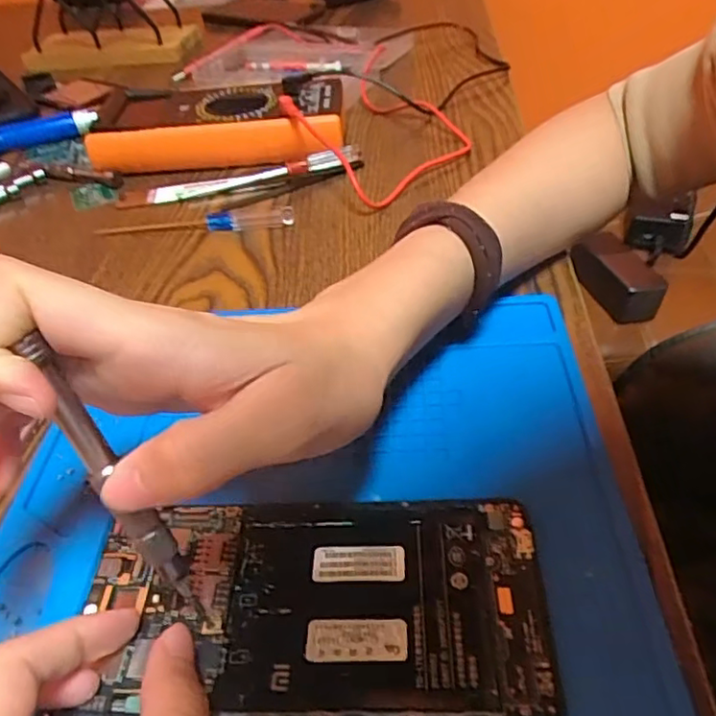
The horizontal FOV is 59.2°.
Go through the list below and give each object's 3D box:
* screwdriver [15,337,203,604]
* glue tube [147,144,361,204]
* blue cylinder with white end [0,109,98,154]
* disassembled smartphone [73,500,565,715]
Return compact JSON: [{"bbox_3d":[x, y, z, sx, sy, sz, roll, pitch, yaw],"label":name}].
[{"bbox_3d":[-0.065,0.034,0.170,0.010,0.087,0.005,-36,28,-28],"label":"screwdriver"},{"bbox_3d":[-0.071,-0.127,0.429,0.145,0.014,0.020,-11,43,-4],"label":"glue tube"},{"bbox_3d":[-0.256,-0.181,0.502,0.092,0.019,0.013,-16,43,-10],"label":"blue cylinder with white end"},{"bbox_3d":[-0.015,0.076,0.201,0.144,0.008,0.071,-2,43,5],"label":"disassembled smartphone"}]

